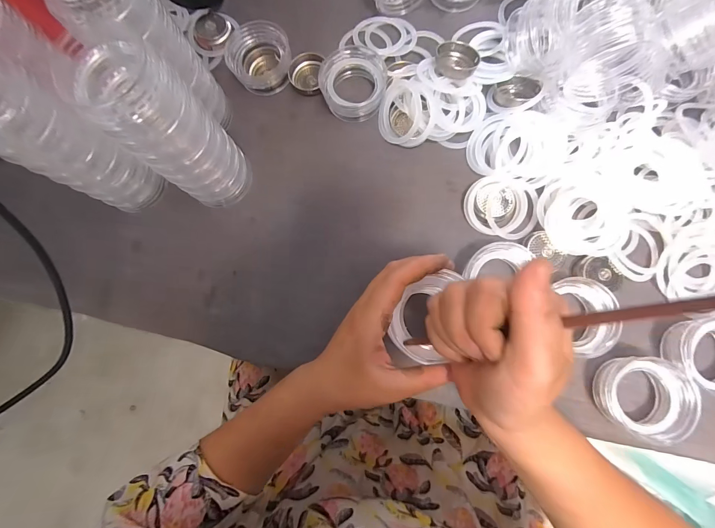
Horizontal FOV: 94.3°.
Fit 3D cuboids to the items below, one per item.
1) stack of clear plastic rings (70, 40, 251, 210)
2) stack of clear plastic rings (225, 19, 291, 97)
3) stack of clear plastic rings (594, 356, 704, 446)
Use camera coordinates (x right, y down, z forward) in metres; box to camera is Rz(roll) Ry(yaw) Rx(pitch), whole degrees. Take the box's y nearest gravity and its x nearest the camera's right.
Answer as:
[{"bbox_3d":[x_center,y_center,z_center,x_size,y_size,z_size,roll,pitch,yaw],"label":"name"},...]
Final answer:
[{"bbox_3d":[-0.152,-0.105,0.283,0.061,0.153,0.067,35,83,8],"label":"stack of clear plastic rings"},{"bbox_3d":[-0.106,-0.223,0.361,0.066,0.029,0.066,-16,80,0],"label":"stack of clear plastic rings"},{"bbox_3d":[0.251,0.116,0.291,0.066,0.029,0.067,10,81,5],"label":"stack of clear plastic rings"}]

